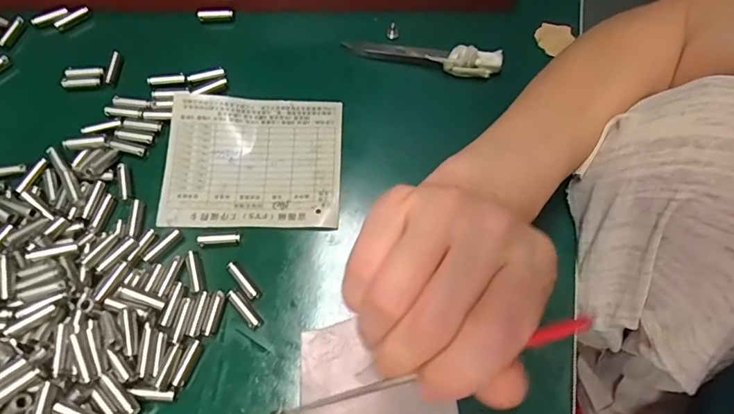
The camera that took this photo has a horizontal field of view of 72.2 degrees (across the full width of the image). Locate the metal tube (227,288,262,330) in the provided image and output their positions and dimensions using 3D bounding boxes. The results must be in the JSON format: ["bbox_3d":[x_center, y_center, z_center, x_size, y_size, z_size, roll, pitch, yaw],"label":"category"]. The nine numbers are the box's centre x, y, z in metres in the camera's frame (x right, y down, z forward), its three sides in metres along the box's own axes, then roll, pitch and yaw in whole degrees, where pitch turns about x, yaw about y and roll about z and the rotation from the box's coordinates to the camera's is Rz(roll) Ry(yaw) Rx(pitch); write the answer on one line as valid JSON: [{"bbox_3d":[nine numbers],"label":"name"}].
[{"bbox_3d":[-0.069,0.057,0.281,0.007,0.005,0.025,-37,73,-18],"label":"metal tube"}]

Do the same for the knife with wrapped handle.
[{"bbox_3d":[0.038,-0.103,0.340,0.104,0.014,0.017,11,66,1],"label":"knife with wrapped handle"}]

